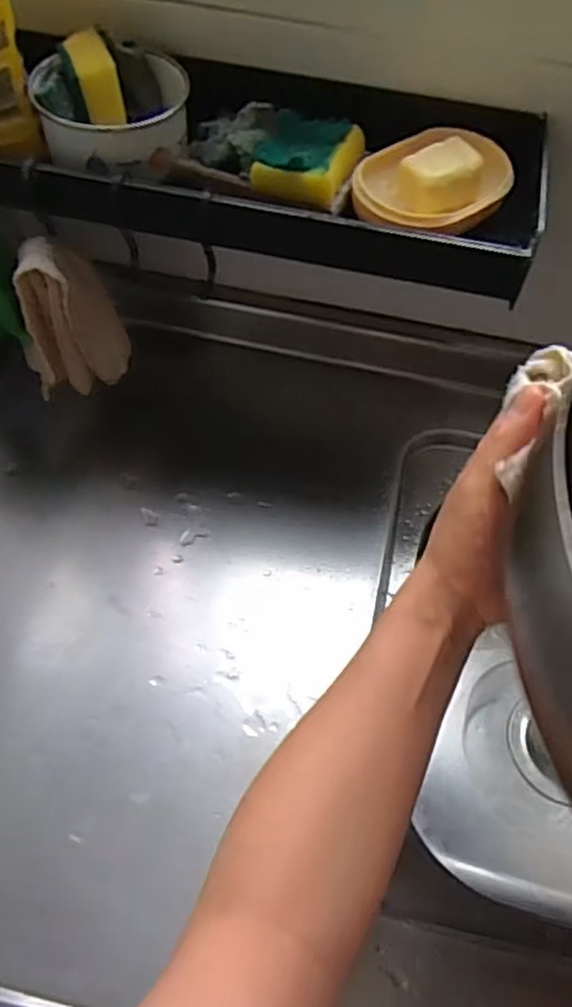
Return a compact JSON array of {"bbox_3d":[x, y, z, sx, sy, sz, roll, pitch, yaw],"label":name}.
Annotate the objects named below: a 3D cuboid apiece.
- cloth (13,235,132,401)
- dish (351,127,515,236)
[{"bbox_3d":[-0.164,-0.140,0.539,0.076,0.131,0.035,-25,63,-17],"label":"cloth"},{"bbox_3d":[0.094,-0.218,0.467,0.084,0.030,0.101,41,65,20],"label":"dish"}]

